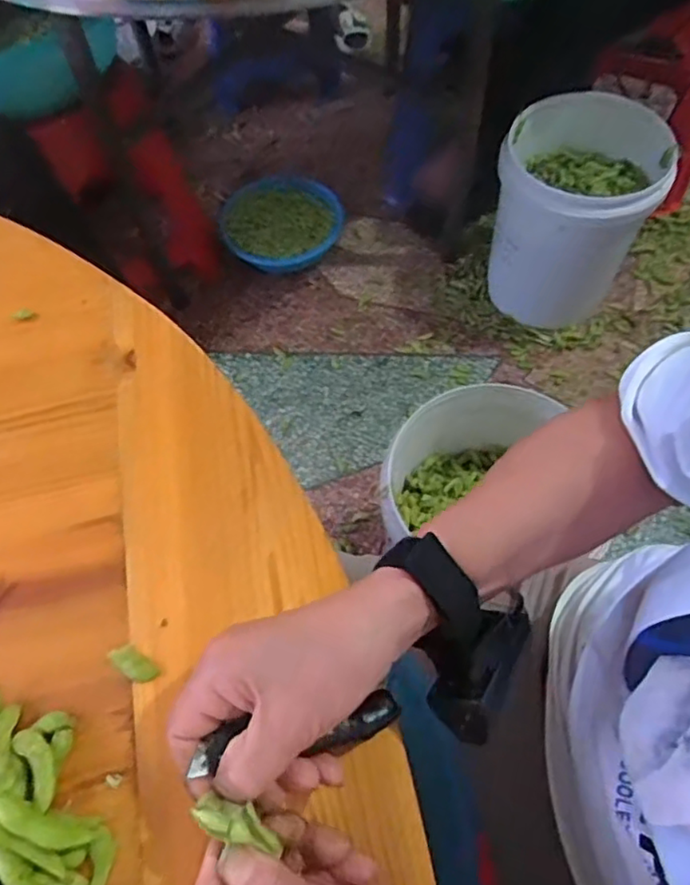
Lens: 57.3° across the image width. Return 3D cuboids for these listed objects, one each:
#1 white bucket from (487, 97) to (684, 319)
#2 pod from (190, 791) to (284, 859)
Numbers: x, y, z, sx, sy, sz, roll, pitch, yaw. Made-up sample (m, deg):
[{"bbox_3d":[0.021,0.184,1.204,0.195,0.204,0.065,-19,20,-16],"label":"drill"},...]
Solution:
[{"bbox_3d":[0.468,-0.481,1.300,0.309,0.354,0.355,13,62,10],"label":"white bucket"},{"bbox_3d":[-0.048,0.171,0.282,0.041,0.008,0.014,26,64,-1],"label":"pod"}]

